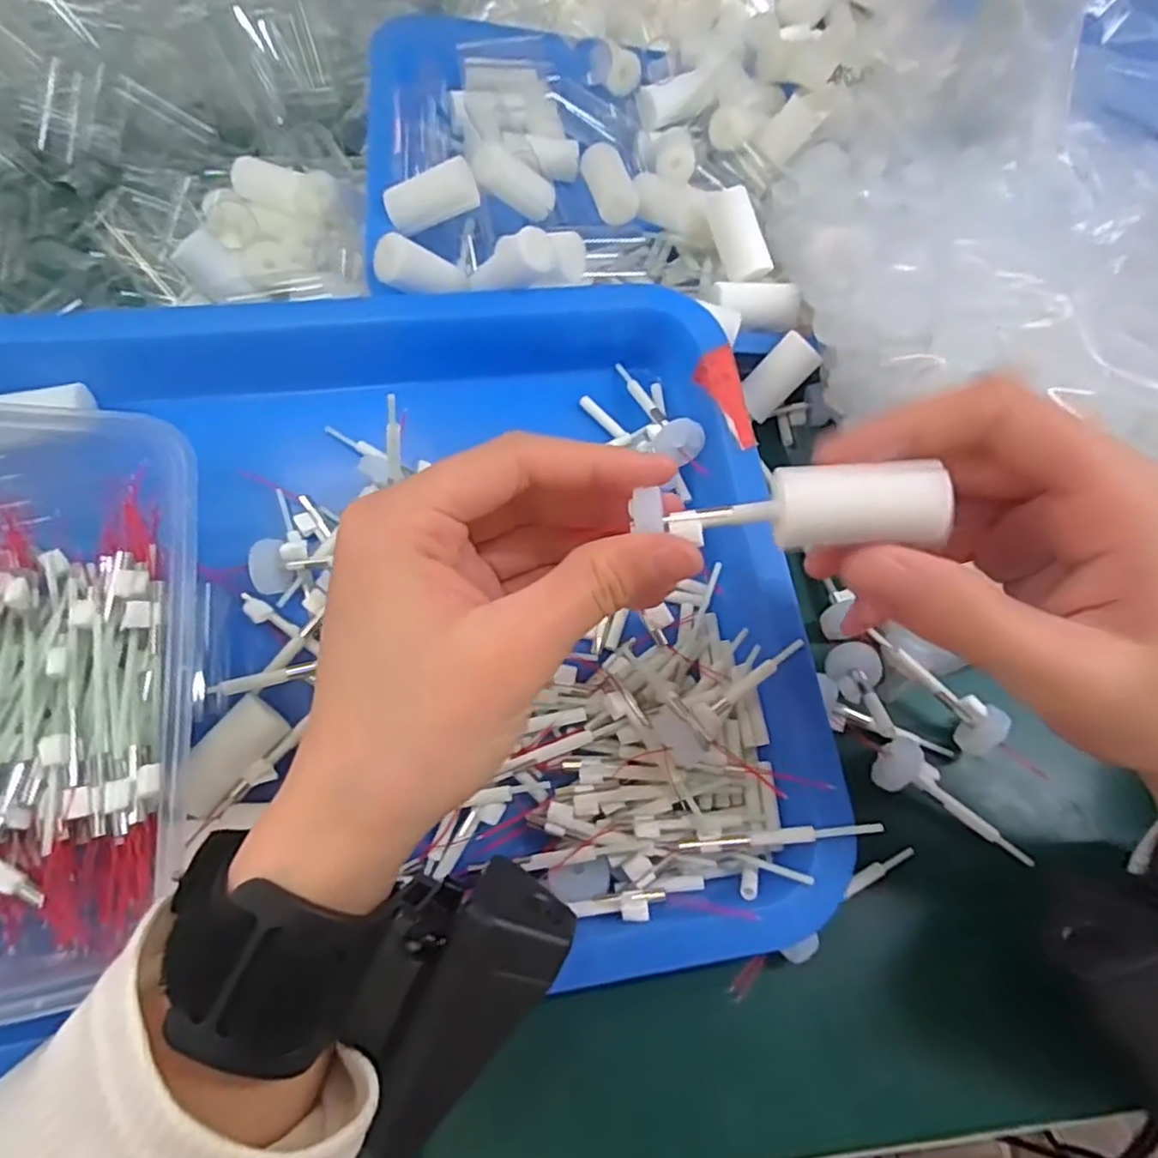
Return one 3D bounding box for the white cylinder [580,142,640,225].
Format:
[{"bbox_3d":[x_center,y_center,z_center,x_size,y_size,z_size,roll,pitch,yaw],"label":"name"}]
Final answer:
[{"bbox_3d":[0.015,-0.197,0.342,0.020,0.017,0.047,-12,64,-9],"label":"white cylinder"}]

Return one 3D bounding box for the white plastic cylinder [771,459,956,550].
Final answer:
[{"bbox_3d":[0.070,-0.018,0.171,0.041,0.019,0.015,3,62,-1],"label":"white plastic cylinder"}]

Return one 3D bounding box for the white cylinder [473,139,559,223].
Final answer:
[{"bbox_3d":[-0.030,-0.190,0.326,0.043,0.016,0.014,19,56,-35],"label":"white cylinder"}]

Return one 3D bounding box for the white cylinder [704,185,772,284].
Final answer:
[{"bbox_3d":[0.076,-0.164,0.324,0.017,0.016,0.043,-30,99,-16],"label":"white cylinder"}]

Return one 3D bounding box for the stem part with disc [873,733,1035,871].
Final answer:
[{"bbox_3d":[0.139,0.085,0.251,0.063,0.014,0.018,42,68,17],"label":"stem part with disc"}]

